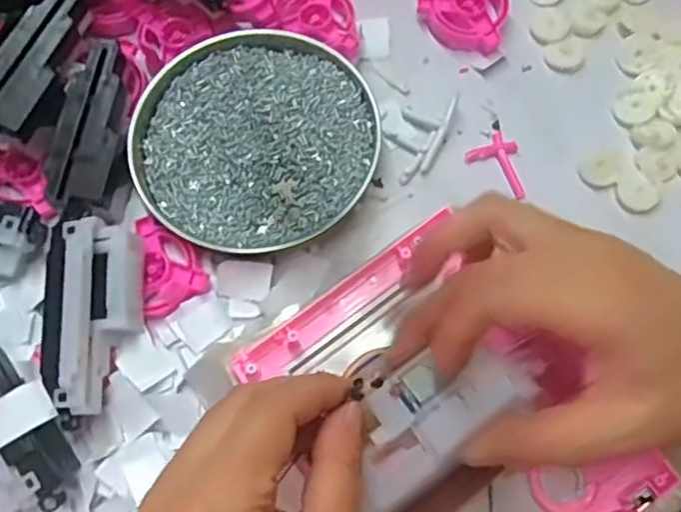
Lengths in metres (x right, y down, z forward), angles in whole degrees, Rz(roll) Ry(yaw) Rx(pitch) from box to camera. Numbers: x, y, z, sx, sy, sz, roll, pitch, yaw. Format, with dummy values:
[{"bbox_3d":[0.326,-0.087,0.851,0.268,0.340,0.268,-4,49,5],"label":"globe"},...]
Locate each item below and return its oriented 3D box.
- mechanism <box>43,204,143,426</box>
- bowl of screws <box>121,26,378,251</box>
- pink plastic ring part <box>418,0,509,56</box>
[{"bbox_3d":[-0.123,0.026,0.330,0.037,0.034,0.109,-2,71,0],"label":"mechanism"},{"bbox_3d":[-0.049,-0.067,0.374,0.134,0.019,0.126,0,71,1],"label":"bowl of screws"},{"bbox_3d":[0.077,-0.155,0.402,0.052,0.019,0.051,0,71,1],"label":"pink plastic ring part"}]

